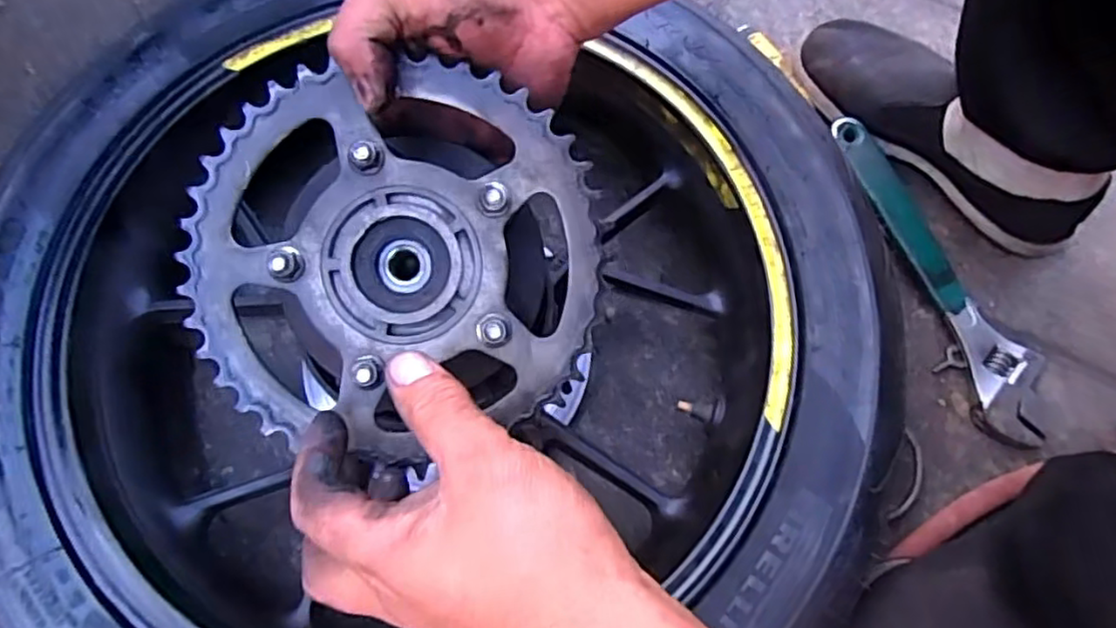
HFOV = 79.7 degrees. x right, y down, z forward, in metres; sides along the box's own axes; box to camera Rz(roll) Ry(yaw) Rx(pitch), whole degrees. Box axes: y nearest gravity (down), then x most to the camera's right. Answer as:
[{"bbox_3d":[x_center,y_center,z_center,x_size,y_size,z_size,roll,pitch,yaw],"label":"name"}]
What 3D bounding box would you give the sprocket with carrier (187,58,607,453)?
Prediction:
[{"bbox_3d":[-0.080,-0.033,0.348,0.193,0.055,0.169,-10,93,-5],"label":"sprocket with carrier"}]

